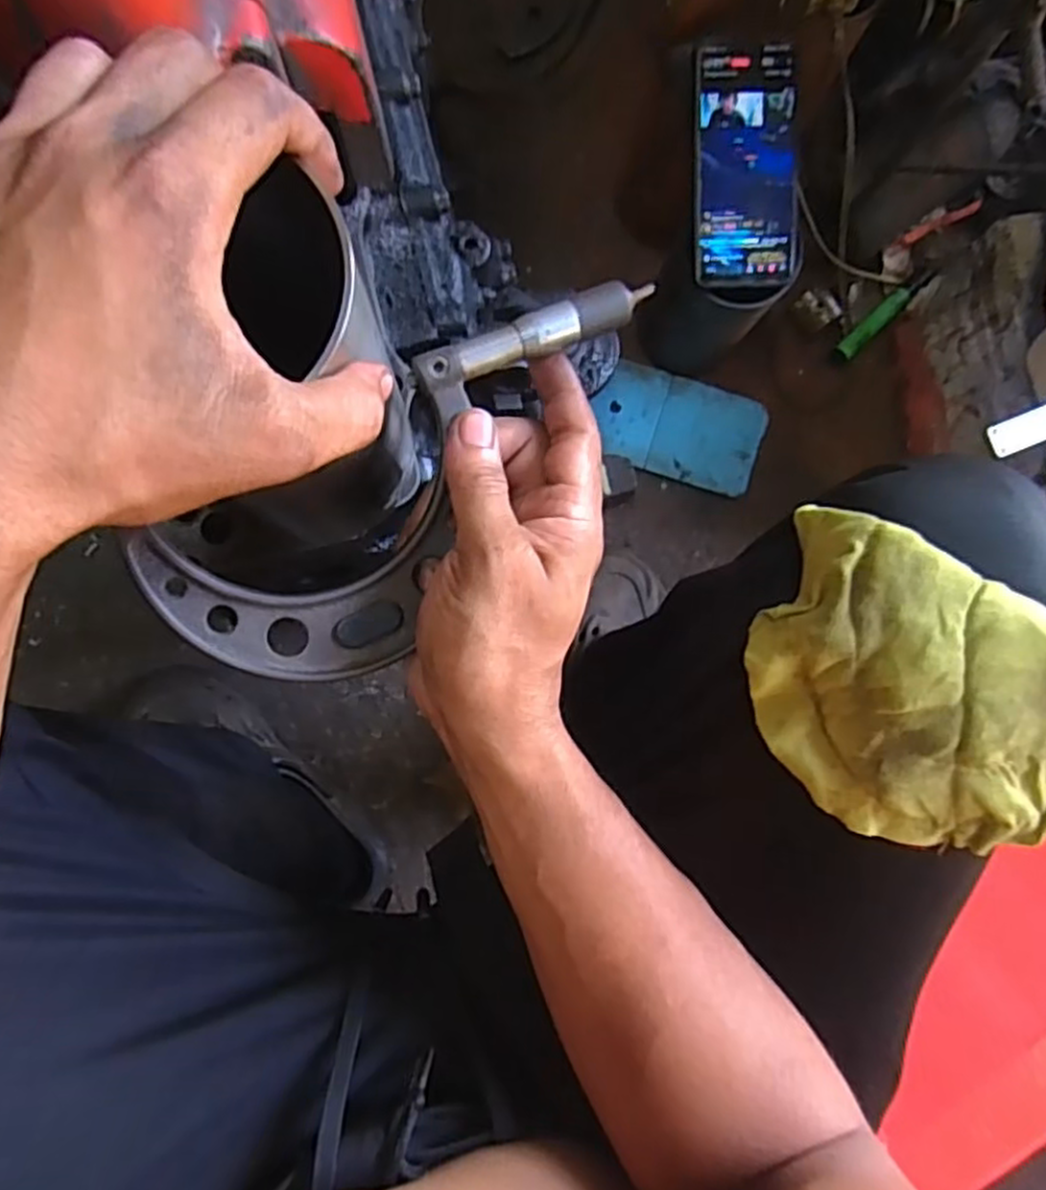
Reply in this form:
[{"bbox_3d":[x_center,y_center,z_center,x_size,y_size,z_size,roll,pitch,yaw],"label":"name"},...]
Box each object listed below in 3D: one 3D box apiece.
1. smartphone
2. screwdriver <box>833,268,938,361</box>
[{"bbox_3d":[0.165,-0.315,0.554,0.075,0.009,0.163,-4,102,-5],"label":"smartphone"},{"bbox_3d":[0.352,-0.275,0.735,0.123,0.023,0.018,-43,89,-7],"label":"screwdriver"}]

